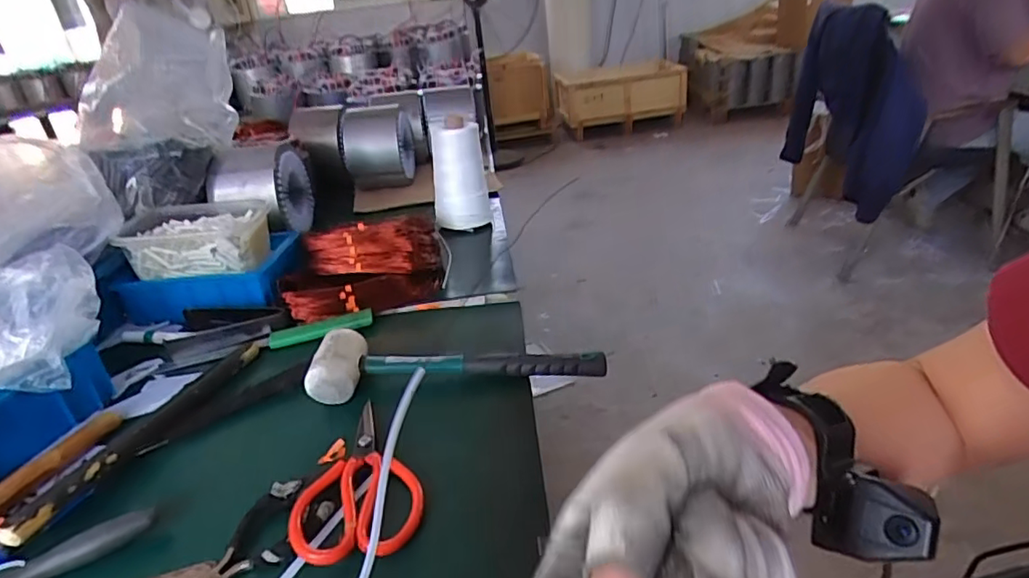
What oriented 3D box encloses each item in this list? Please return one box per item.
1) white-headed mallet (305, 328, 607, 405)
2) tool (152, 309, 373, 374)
[{"bbox_3d":[-0.055,0.069,0.562,0.285,0.049,0.063,-4,28,3],"label":"white-headed mallet"},{"bbox_3d":[-0.281,0.054,0.660,0.234,0.013,0.031,-11,29,-9],"label":"tool"}]

